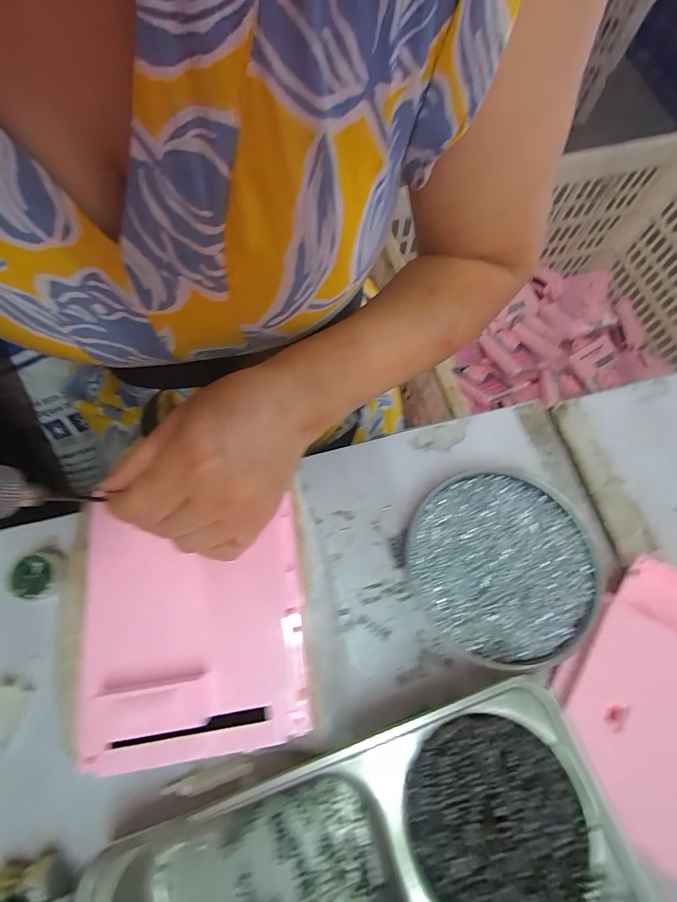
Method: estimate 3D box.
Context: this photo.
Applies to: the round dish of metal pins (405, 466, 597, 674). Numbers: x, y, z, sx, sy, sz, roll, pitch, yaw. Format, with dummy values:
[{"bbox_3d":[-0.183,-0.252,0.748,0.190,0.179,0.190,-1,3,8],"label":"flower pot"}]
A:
[{"bbox_3d":[0.118,0.082,0.274,0.131,0.020,0.130,0,71,-1],"label":"round dish of metal pins"}]

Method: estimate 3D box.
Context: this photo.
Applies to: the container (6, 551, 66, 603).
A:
[{"bbox_3d":[-0.215,0.090,0.267,0.034,0.019,0.033,0,71,-1],"label":"container"}]

